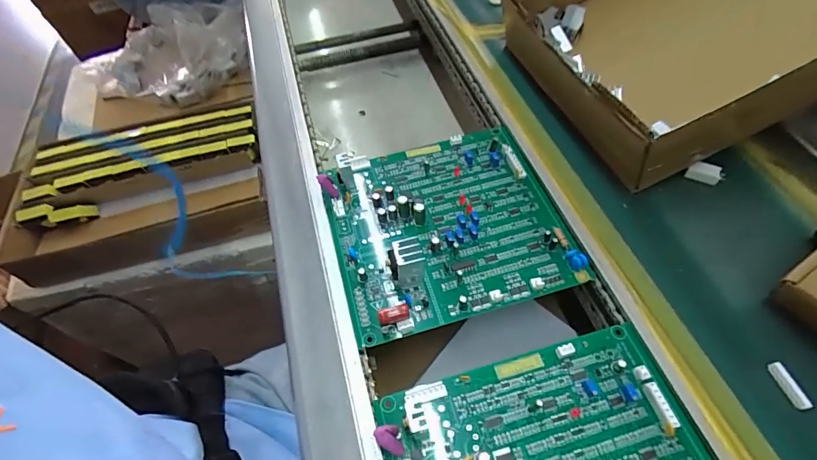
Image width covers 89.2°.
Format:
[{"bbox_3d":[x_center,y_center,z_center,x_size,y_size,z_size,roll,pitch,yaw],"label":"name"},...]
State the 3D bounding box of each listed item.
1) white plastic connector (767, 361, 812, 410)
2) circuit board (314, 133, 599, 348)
[{"bbox_3d":[0.237,0.097,0.257,0.006,0.006,0.028,-16,56,-6],"label":"white plastic connector"},{"bbox_3d":[0.029,-0.013,0.350,0.178,0.027,0.177,-15,56,-6],"label":"circuit board"}]

